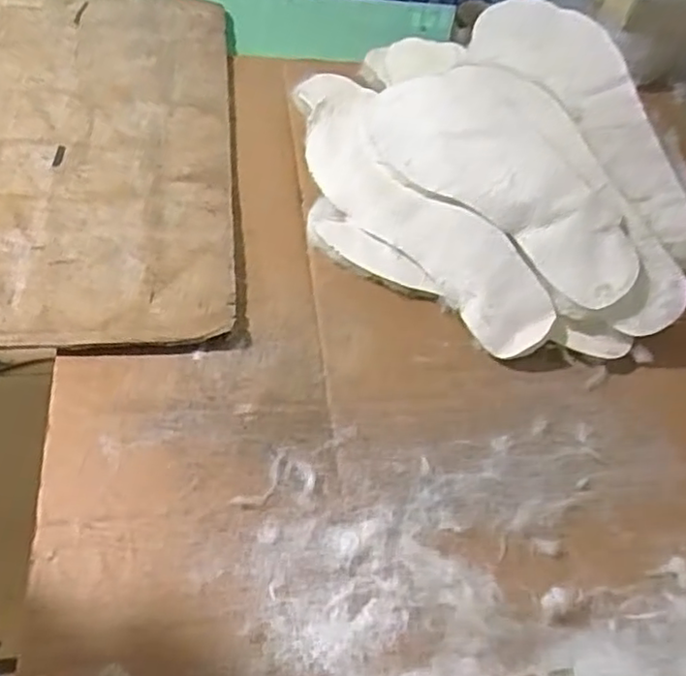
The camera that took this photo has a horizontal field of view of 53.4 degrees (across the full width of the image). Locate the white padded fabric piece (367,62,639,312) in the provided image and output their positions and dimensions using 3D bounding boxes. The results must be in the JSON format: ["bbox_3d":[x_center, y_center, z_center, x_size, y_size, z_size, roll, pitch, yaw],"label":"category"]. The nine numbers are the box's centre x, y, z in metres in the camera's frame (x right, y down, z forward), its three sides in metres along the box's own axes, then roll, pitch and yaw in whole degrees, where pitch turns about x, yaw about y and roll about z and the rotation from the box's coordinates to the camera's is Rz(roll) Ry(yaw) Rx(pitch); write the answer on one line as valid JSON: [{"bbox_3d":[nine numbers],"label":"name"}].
[{"bbox_3d":[0.131,-0.141,0.544,0.255,0.019,0.116,40,96,21],"label":"white padded fabric piece"}]

